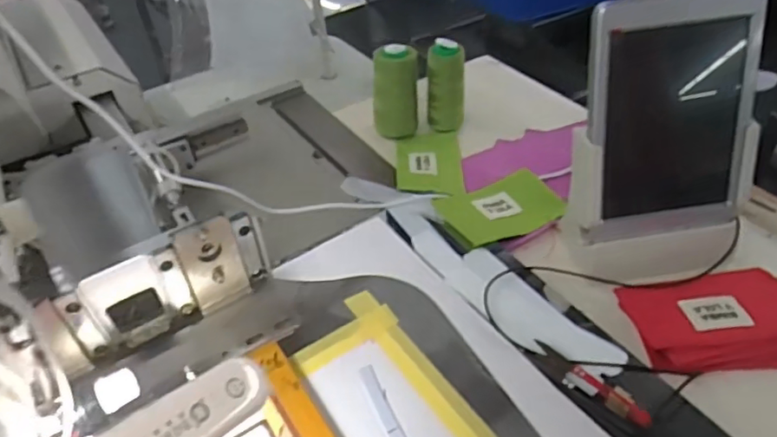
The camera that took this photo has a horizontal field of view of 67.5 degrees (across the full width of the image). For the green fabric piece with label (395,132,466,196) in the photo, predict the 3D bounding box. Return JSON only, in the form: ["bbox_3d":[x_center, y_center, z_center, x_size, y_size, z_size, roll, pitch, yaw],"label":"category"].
[{"bbox_3d":[0.050,-0.069,0.714,0.080,0.014,0.138,-3,42,2],"label":"green fabric piece with label"}]

